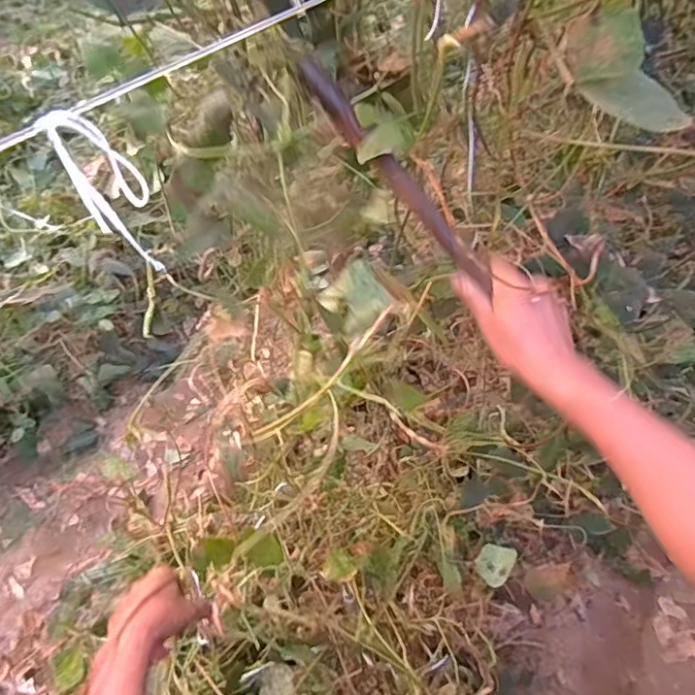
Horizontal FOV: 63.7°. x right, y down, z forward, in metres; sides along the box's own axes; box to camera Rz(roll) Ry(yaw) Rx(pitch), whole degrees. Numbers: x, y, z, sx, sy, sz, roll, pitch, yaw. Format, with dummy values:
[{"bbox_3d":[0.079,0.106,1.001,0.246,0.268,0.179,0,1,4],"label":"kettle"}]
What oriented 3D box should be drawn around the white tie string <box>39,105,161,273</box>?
[{"bbox_3d":[-0.096,-0.064,0.232,0.025,0.071,0.007,-33,30,-15],"label":"white tie string"}]

